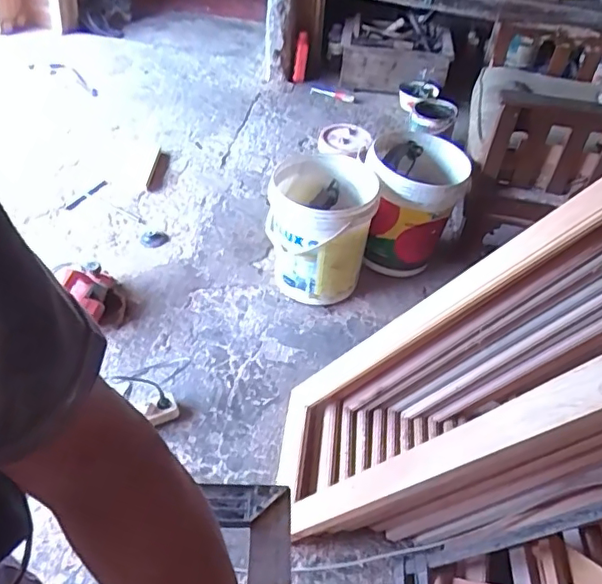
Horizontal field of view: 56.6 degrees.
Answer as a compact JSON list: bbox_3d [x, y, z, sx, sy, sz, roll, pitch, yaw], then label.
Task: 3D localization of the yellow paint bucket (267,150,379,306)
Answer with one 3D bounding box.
[{"bbox_3d":[0.060,-0.200,1.732,0.308,0.357,0.353,10,46,5],"label":"yellow paint bucket"}]

